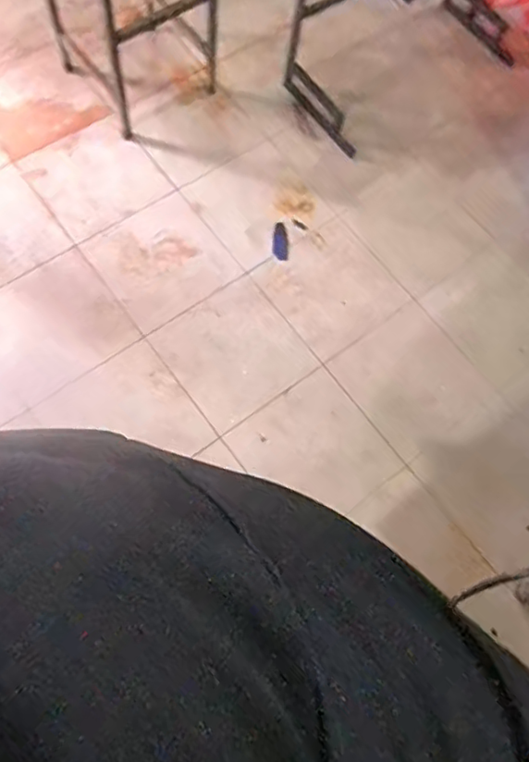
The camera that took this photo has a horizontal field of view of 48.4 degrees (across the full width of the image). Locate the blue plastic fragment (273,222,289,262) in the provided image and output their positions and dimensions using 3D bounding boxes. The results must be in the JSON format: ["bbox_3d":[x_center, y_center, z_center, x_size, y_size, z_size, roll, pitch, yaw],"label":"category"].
[{"bbox_3d":[0.040,-0.346,1.448,0.037,0.007,0.108,4,71,-5],"label":"blue plastic fragment"}]

